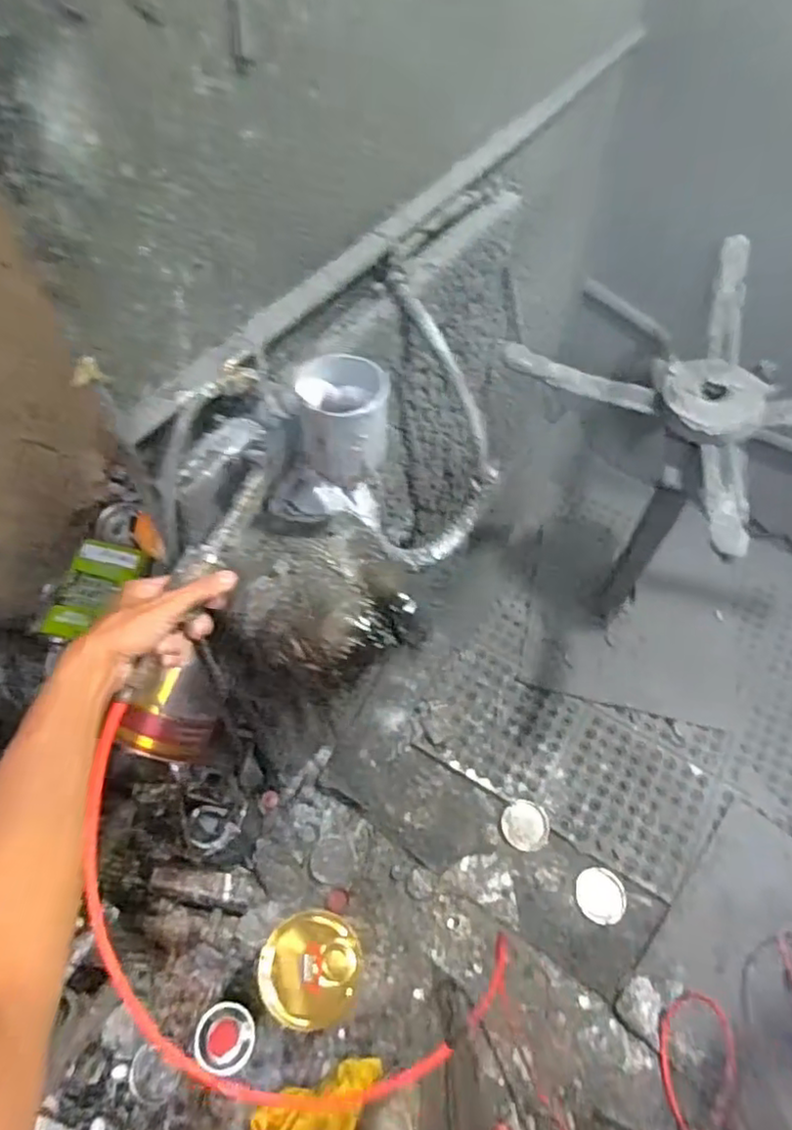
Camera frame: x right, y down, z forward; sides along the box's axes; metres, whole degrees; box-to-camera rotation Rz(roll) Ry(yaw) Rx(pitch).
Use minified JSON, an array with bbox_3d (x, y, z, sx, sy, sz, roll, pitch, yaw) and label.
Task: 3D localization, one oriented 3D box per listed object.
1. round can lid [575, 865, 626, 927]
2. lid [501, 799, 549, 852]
[{"bbox_3d":[0.413,0.664,1.284,0.098,0.010,0.098,-2,54,3],"label":"round can lid"},{"bbox_3d":[0.274,0.552,1.351,0.095,0.016,0.100,-2,54,3],"label":"lid"}]

